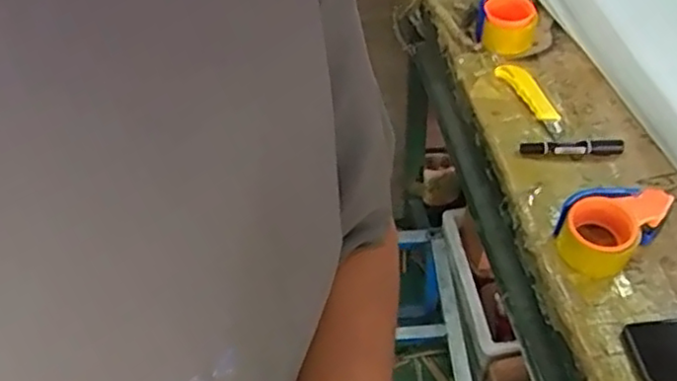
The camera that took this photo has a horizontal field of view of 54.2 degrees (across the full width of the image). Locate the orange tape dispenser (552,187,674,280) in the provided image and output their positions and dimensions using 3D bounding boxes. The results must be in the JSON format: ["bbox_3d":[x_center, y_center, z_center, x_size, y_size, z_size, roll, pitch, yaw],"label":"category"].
[{"bbox_3d":[0.327,0.042,0.809,0.135,0.056,0.096,-37,55,-26],"label":"orange tape dispenser"}]

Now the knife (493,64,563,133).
[{"bbox_3d":[0.292,-0.146,1.004,0.038,0.016,0.147,-19,49,-13],"label":"knife"}]

